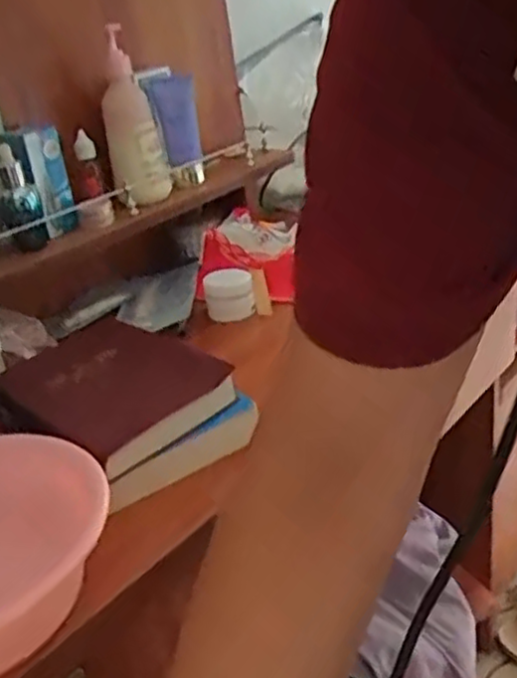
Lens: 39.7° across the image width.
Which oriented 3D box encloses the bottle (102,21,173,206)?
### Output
[{"bbox_3d":[-0.152,-0.263,0.860,0.047,0.205,0.075,-10,5,45],"label":"bottle"}]

